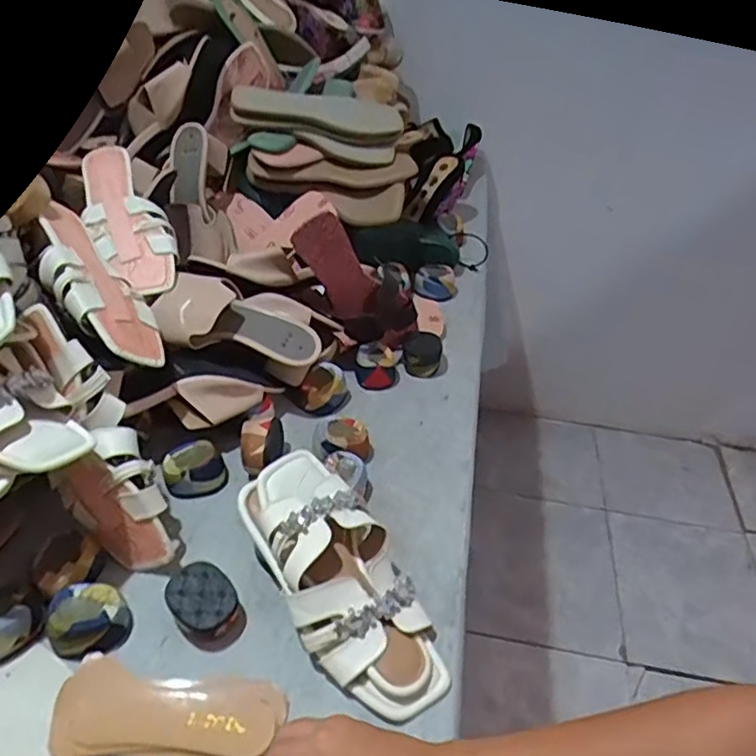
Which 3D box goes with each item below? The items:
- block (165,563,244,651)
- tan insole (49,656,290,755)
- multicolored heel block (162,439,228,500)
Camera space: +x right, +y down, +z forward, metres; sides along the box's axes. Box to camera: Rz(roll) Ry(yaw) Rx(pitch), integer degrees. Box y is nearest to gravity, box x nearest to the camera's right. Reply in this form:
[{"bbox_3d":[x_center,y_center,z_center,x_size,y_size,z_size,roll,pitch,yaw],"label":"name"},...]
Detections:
[{"bbox_3d":[-0.148,0.197,0.532,0.065,0.036,0.049,31,46,27],"label":"block"},{"bbox_3d":[-0.161,0.259,0.479,0.170,0.010,0.071,5,40,-1],"label":"tan insole"},{"bbox_3d":[-0.192,0.095,0.648,0.063,0.043,0.047,1,40,-5],"label":"multicolored heel block"}]

